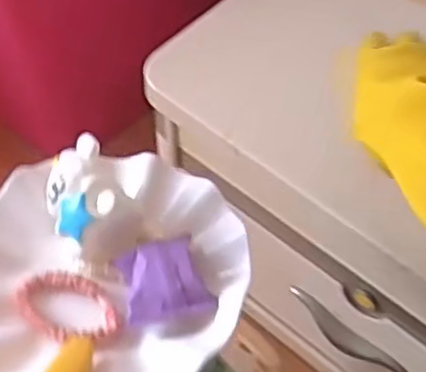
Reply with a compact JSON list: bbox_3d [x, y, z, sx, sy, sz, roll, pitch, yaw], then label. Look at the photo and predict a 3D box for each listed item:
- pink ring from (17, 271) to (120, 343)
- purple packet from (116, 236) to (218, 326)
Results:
[{"bbox_3d":[-0.087,0.072,0.409,0.071,0.013,0.040,30,61,15],"label":"pink ring"},{"bbox_3d":[-0.030,0.055,0.411,0.048,0.025,0.054,-12,59,-10],"label":"purple packet"}]

